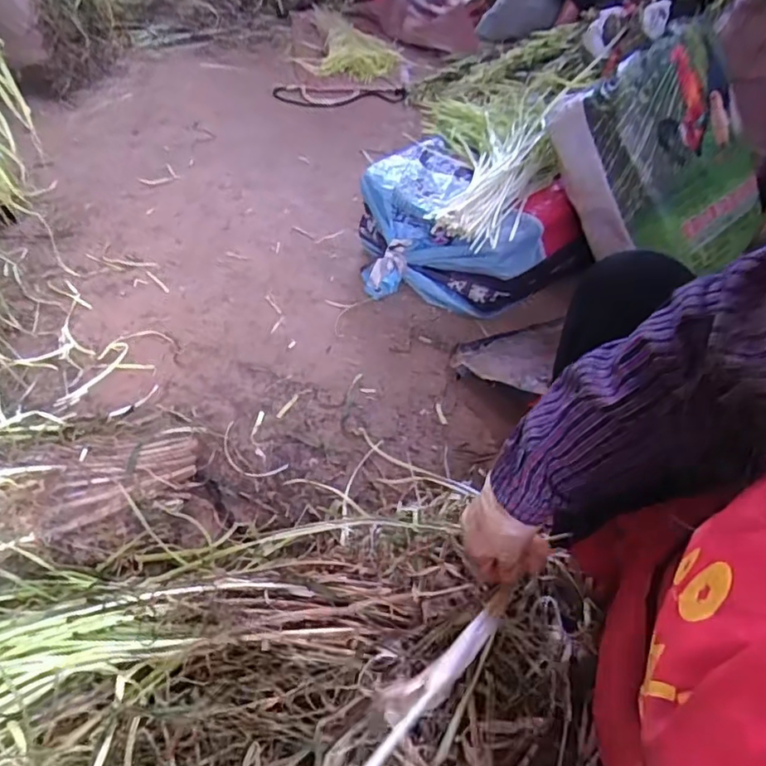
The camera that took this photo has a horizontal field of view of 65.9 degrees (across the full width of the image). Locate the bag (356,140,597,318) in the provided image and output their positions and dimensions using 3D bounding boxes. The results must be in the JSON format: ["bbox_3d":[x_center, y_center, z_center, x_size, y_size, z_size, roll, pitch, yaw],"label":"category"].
[{"bbox_3d":[0.170,-0.313,1.156,0.418,0.150,0.385,-1,47,-3],"label":"bag"}]

